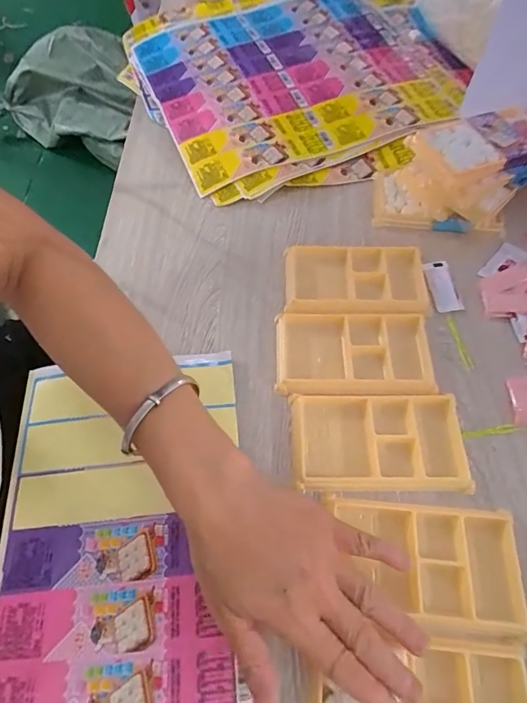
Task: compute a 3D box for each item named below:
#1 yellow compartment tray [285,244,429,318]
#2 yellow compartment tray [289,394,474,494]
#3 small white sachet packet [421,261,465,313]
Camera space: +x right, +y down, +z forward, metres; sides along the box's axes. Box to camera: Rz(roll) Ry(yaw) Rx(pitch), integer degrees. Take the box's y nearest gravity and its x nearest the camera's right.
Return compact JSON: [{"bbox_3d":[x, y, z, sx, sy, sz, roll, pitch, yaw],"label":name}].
[{"bbox_3d":[0.092,-0.071,0.423,0.139,0.015,0.081,0,60,0],"label":"yellow compartment tray"},{"bbox_3d":[0.091,0.071,0.335,0.129,0.011,0.075,0,60,0],"label":"yellow compartment tray"},{"bbox_3d":[0.174,-0.064,0.410,0.028,0.005,0.057,-8,60,-4],"label":"small white sachet packet"}]

